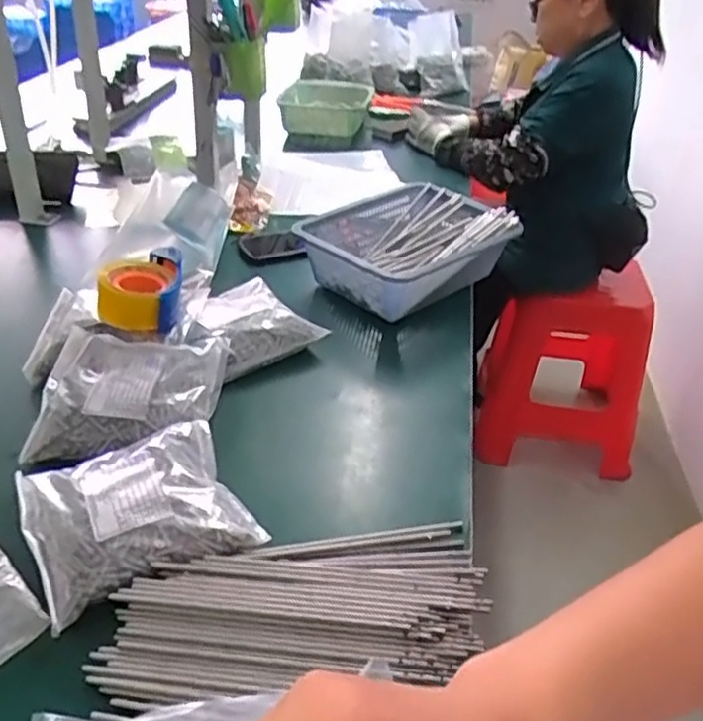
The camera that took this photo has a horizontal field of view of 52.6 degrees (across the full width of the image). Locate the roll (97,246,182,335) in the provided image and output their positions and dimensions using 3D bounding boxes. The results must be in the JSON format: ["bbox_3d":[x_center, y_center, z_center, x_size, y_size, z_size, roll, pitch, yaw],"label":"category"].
[{"bbox_3d":[-0.270,-0.093,0.916,0.098,0.058,0.117,-1,35,-6],"label":"roll"}]

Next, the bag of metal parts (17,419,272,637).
[{"bbox_3d":[-0.205,0.132,0.676,0.191,0.032,0.177,-17,39,-26],"label":"bag of metal parts"}]

